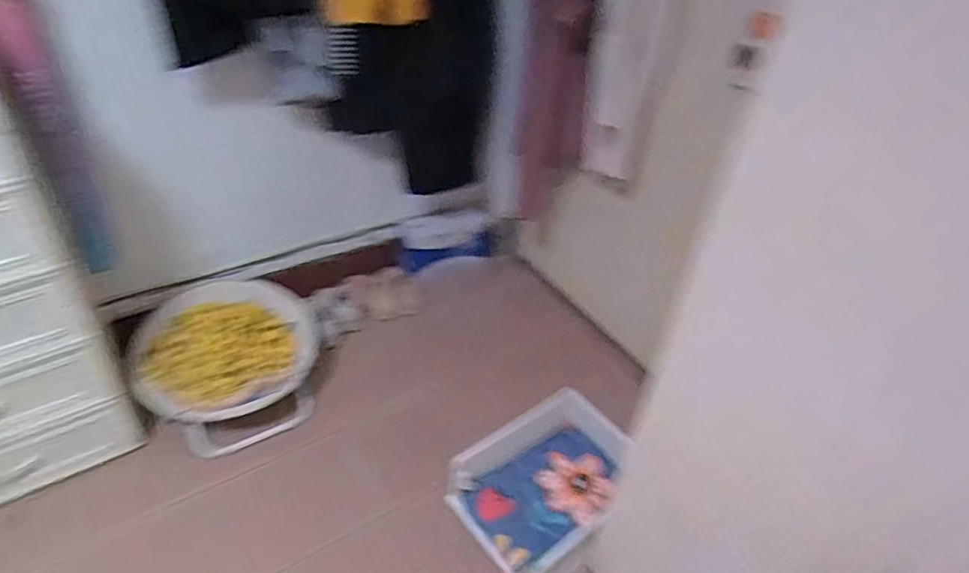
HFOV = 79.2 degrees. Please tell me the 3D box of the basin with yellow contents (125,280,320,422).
[{"bbox_3d":[-0.713,0.173,1.635,0.474,0.139,0.400,-15,43,-24],"label":"basin with yellow contents"}]

